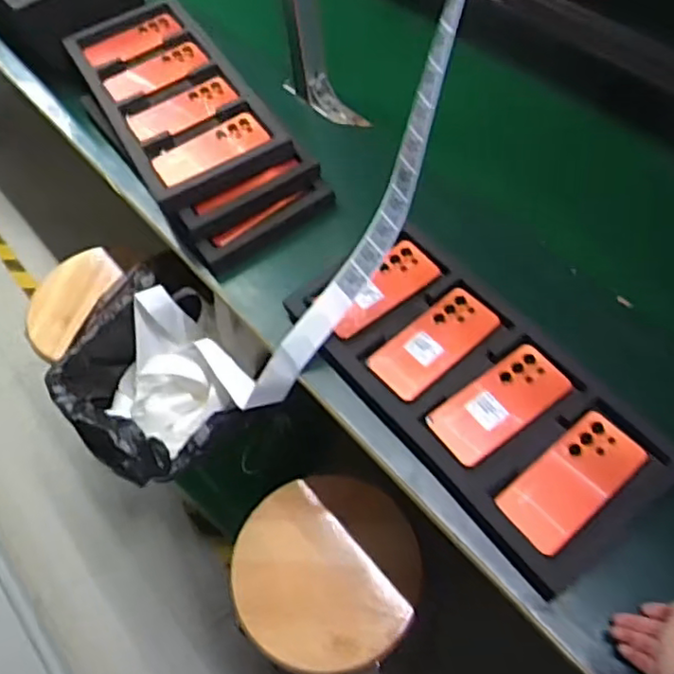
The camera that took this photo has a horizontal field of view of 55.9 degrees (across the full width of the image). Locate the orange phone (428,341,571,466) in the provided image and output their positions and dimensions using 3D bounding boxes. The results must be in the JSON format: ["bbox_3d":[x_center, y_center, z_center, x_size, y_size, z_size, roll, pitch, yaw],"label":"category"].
[{"bbox_3d":[0.201,0.081,0.784,0.171,0.016,0.083,-33,61,-15],"label":"orange phone"}]

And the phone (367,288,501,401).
[{"bbox_3d":[0.129,0.003,0.830,0.179,0.007,0.087,-37,62,-17],"label":"phone"}]

